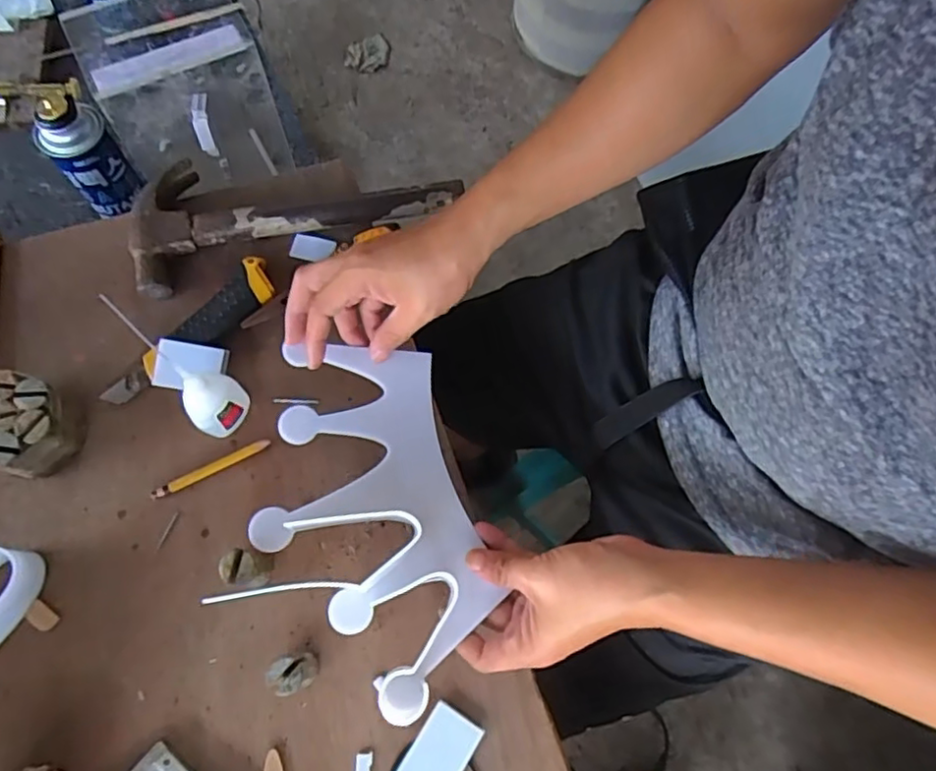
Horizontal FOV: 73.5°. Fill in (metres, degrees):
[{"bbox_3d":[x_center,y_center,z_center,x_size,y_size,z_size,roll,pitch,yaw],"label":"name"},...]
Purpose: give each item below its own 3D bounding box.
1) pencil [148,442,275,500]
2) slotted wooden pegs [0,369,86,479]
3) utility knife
[{"bbox_3d":[-0.206,0.066,0.500,0.097,0.004,0.010,-25,74,-13],"label":"pencil"},{"bbox_3d":[-0.344,0.031,0.483,0.071,0.053,0.069,2,70,-5],"label":"slotted wooden pegs"},{"bbox_3d":[-0.232,-0.045,0.525,0.036,0.015,0.167,44,72,10],"label":"utility knife"}]

